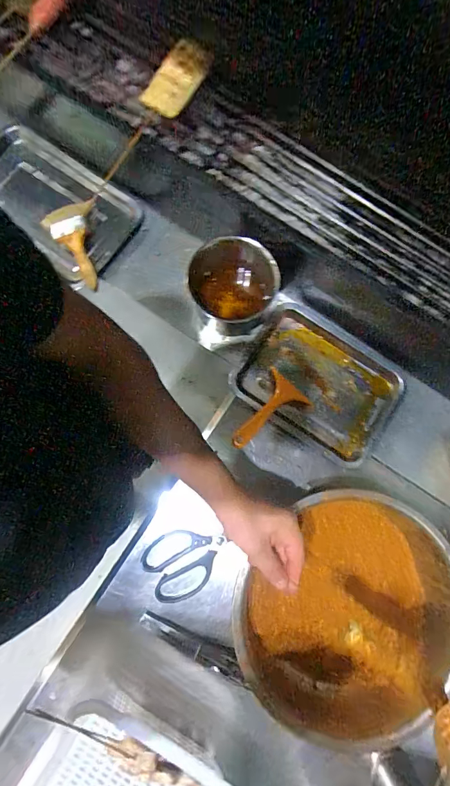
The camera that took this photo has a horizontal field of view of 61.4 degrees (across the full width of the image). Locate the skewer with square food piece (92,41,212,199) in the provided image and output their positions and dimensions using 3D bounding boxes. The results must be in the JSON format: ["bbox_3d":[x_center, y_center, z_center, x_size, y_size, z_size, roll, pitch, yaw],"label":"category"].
[{"bbox_3d":[-0.130,-0.396,0.573,0.048,0.299,0.037,8,77,-40],"label":"skewer with square food piece"}]

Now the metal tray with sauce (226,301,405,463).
[{"bbox_3d":[0.157,-0.017,0.629,0.261,0.028,0.190,32,81,3],"label":"metal tray with sauce"}]

